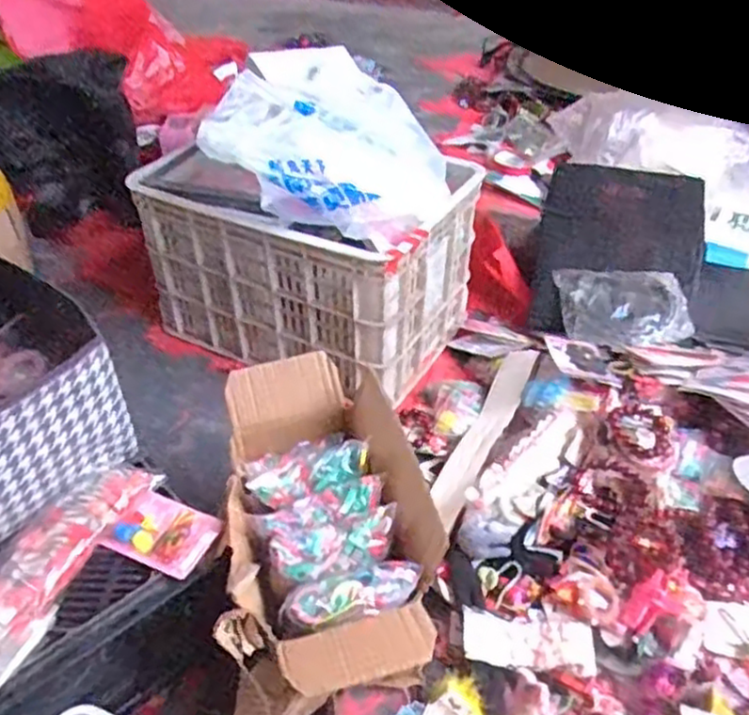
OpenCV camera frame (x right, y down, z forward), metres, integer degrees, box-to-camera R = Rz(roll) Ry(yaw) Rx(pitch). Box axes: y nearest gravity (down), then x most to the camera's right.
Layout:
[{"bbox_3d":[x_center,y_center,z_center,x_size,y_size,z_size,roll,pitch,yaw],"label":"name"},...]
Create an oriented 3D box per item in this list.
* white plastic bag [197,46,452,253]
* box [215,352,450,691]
[{"bbox_3d":[-0.063,-0.336,1.118,0.345,0.167,0.370,-3,40,-4],"label":"white plastic bag"},{"bbox_3d":[-0.052,0.162,0.785,0.210,0.112,0.400,-5,40,-6],"label":"box"}]

